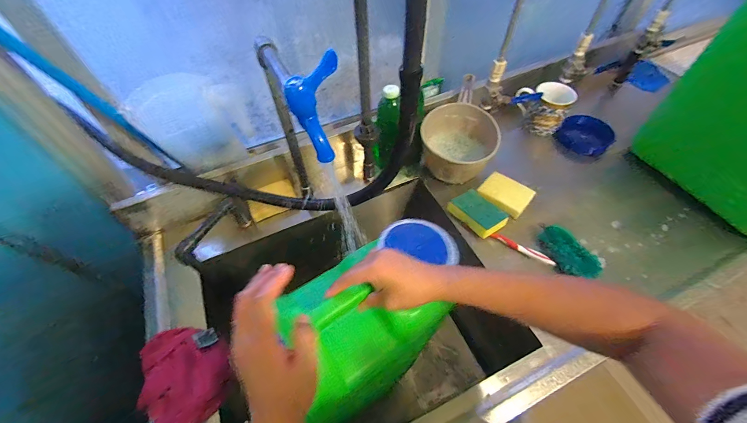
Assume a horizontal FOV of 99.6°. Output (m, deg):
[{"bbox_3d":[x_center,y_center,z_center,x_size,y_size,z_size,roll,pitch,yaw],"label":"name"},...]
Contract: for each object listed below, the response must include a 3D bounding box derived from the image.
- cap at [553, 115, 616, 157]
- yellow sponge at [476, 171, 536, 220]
[{"bbox_3d":[0.537,-0.197,0.796,0.120,0.022,0.104,43,89,16],"label":"cap"},{"bbox_3d":[0.292,-0.041,0.695,0.102,0.022,0.077,35,62,25],"label":"yellow sponge"}]

